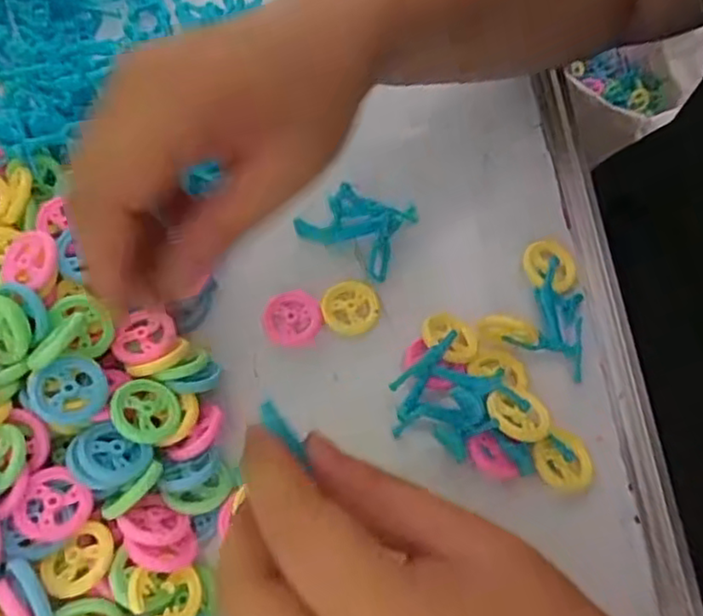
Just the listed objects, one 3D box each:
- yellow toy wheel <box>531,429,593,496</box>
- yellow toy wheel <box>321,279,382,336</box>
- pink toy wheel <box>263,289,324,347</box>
[{"bbox_3d":[0.098,0.072,0.303,0.027,0.006,0.028,1,66,-2],"label":"yellow toy wheel"},{"bbox_3d":[0.000,-0.001,0.337,0.029,0.004,0.029,-8,67,-6],"label":"yellow toy wheel"},{"bbox_3d":[-0.030,0.004,0.331,0.030,0.004,0.027,-15,68,-9],"label":"pink toy wheel"}]

